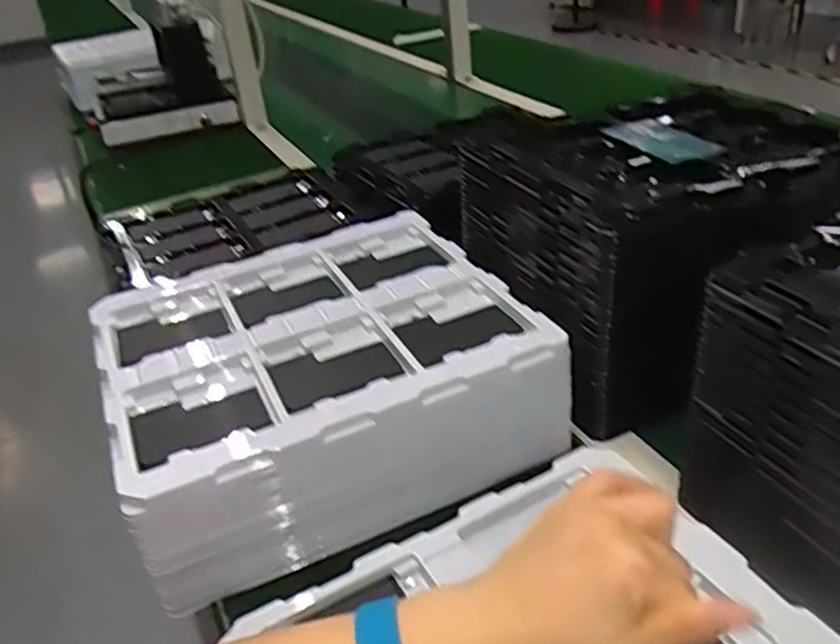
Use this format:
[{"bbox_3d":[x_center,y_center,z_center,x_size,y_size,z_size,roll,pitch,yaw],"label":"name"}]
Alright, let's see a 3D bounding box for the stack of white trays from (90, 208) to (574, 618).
[{"bbox_3d":[-0.085,0.043,0.618,0.313,0.105,0.281,-19,34,-17],"label":"stack of white trays"}]

